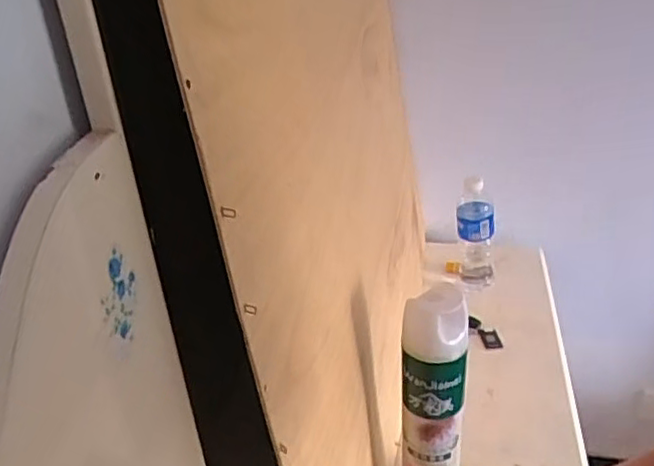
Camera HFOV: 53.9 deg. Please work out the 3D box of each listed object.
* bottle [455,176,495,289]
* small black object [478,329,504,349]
[{"bbox_3d":[0.266,0.010,1.169,0.083,0.221,0.070,4,31,13],"label":"bottle"},{"bbox_3d":[0.277,0.180,1.092,0.032,0.008,0.052,-6,31,-5],"label":"small black object"}]

